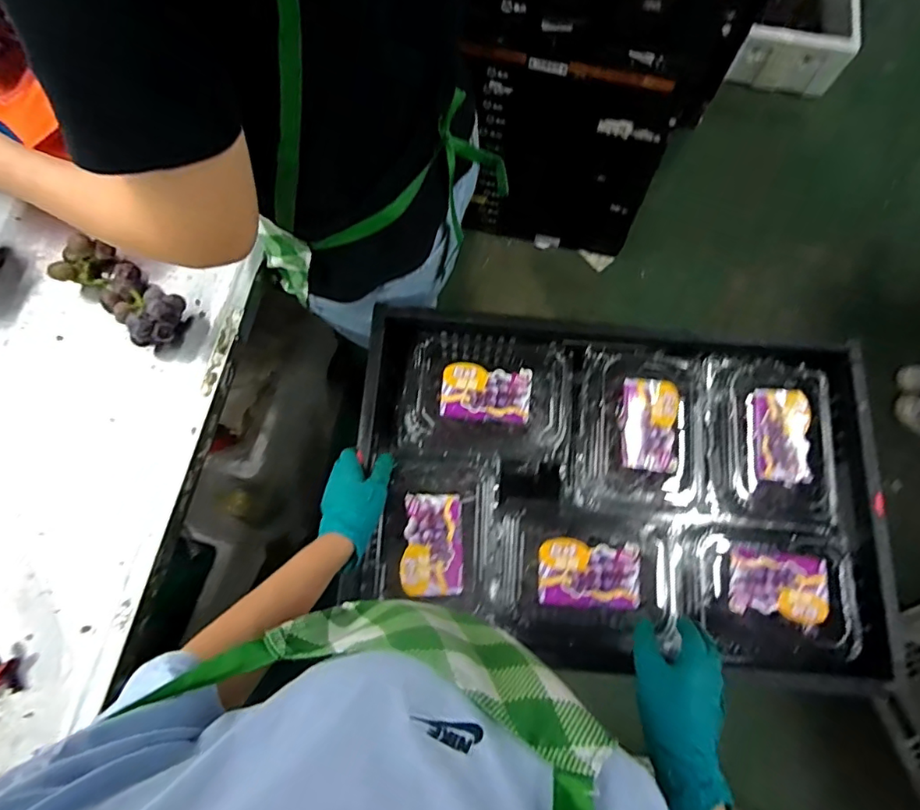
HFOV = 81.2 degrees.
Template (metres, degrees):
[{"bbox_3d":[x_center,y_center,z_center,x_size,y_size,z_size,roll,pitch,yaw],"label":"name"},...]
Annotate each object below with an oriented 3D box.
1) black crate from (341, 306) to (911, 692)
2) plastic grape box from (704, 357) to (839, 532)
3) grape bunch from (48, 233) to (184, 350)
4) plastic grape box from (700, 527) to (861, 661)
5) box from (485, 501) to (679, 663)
[{"bbox_3d":[0.182,0.104,0.686,0.594,0.155,0.375,6,75,0],"label":"black crate"},{"bbox_3d":[0.380,0.038,0.656,0.151,0.060,0.201,8,75,1],"label":"plastic grape box"},{"bbox_3d":[-0.413,-0.140,0.647,0.172,0.047,0.073,36,77,8],"label":"grape bunch"},{"bbox_3d":[0.353,0.209,0.603,0.165,0.058,0.131,6,75,0],"label":"plastic grape box"},{"bbox_3d":[0.137,0.201,0.623,0.204,0.108,0.137,11,75,2],"label":"box"}]

